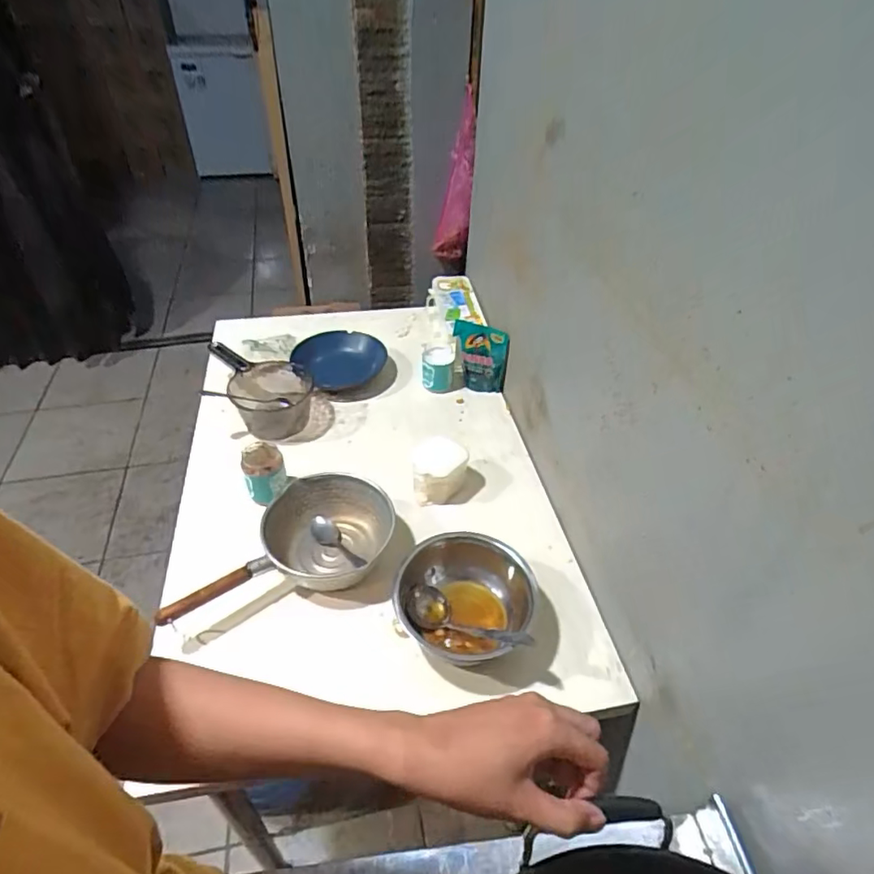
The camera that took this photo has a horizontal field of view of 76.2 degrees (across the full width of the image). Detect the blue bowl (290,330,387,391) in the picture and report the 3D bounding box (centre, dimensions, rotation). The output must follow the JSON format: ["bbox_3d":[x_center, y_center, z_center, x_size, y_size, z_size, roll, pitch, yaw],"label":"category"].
[{"bbox_3d":[-0.205,-0.161,1.172,0.154,0.063,0.164,27,48,26],"label":"blue bowl"}]

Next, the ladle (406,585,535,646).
[{"bbox_3d":[0.043,0.237,0.726,0.178,0.050,0.048,8,39,36],"label":"ladle"}]

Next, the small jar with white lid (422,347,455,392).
[{"bbox_3d":[0.002,-0.132,1.130,0.063,0.092,0.051,-2,42,-3],"label":"small jar with white lid"}]

